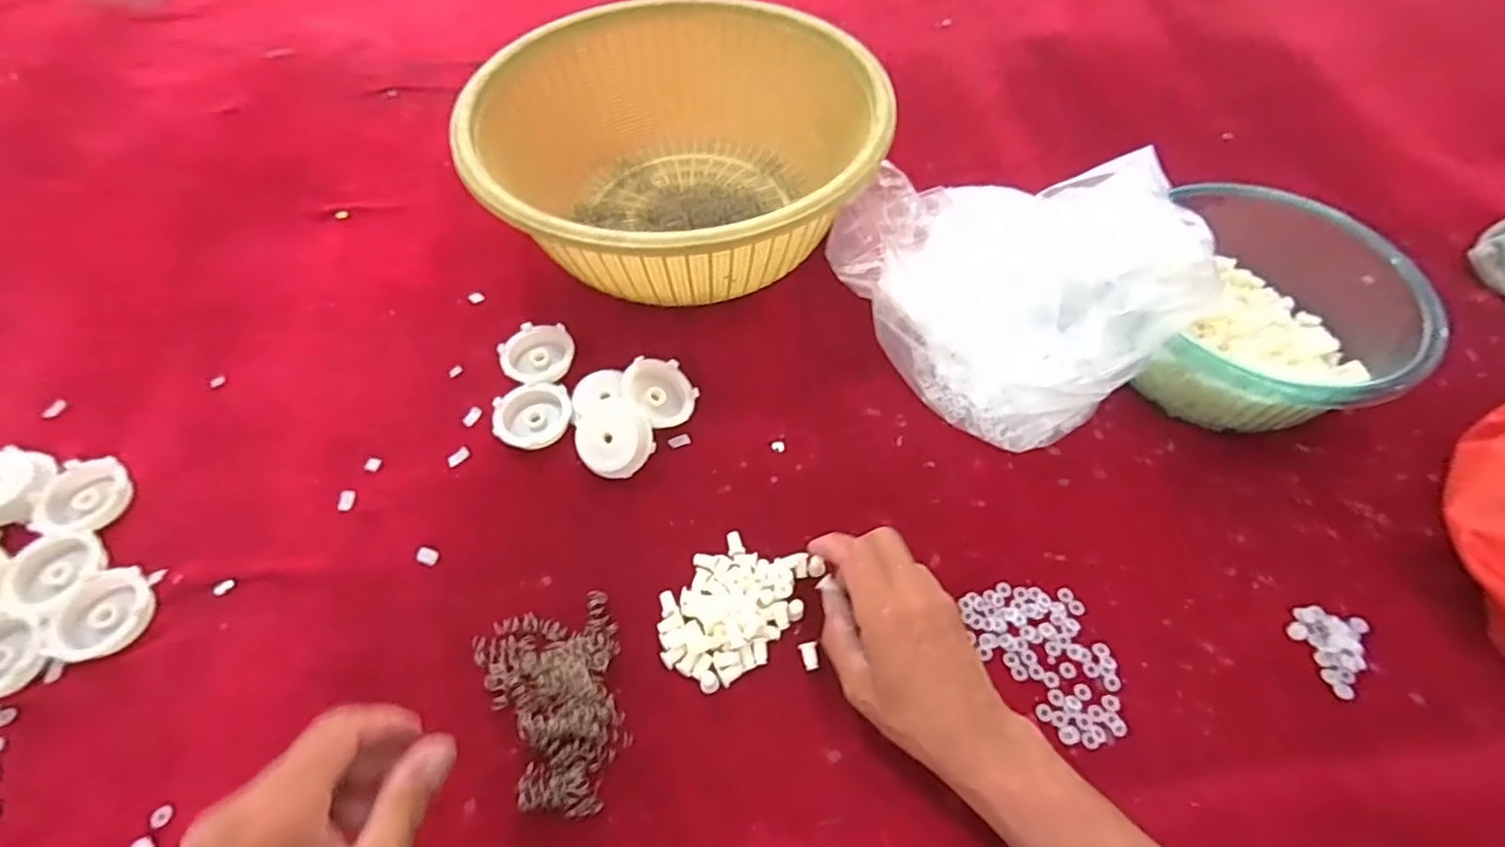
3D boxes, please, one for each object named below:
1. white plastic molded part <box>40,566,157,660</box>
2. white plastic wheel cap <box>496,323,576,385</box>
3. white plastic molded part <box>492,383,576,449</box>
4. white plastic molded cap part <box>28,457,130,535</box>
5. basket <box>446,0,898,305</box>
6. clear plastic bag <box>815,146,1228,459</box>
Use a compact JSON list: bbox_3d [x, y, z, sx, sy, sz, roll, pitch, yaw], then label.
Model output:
[{"bbox_3d":[-0.432,0.125,0.425,0.058,0.008,0.056,-16,59,-10],"label":"white plastic molded part"},{"bbox_3d":[-0.181,-0.056,0.544,0.061,0.018,0.060,0,57,0],"label":"white plastic wheel cap"},{"bbox_3d":[-0.174,-0.005,0.512,0.060,0.014,0.055,0,57,0],"label":"white plastic molded part"},{"bbox_3d":[-0.490,0.053,0.469,0.064,0.011,0.061,0,57,0],"label":"white plastic molded cap part"},{"bbox_3d":[-0.070,-0.242,0.597,0.343,0.130,0.339,0,57,0],"label":"basket"},{"bbox_3d":[0.194,-0.131,0.508,0.193,0.151,0.274,-36,64,-20],"label":"clear plastic bag"}]

